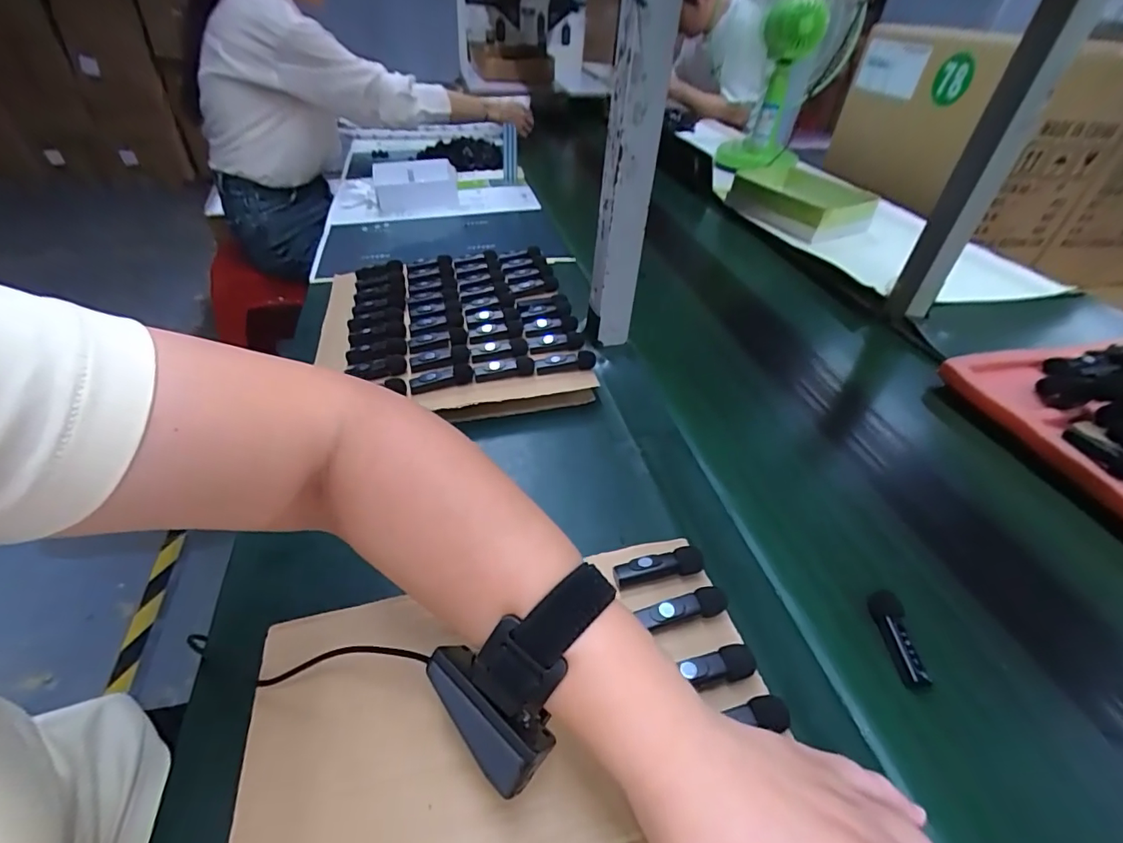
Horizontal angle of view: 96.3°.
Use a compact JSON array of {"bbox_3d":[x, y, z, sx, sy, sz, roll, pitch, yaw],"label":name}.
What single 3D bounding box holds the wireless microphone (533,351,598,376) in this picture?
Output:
[{"bbox_3d":[0.004,-0.062,0.546,0.066,0.018,0.019,-8,42,-14],"label":"wireless microphone"}]

